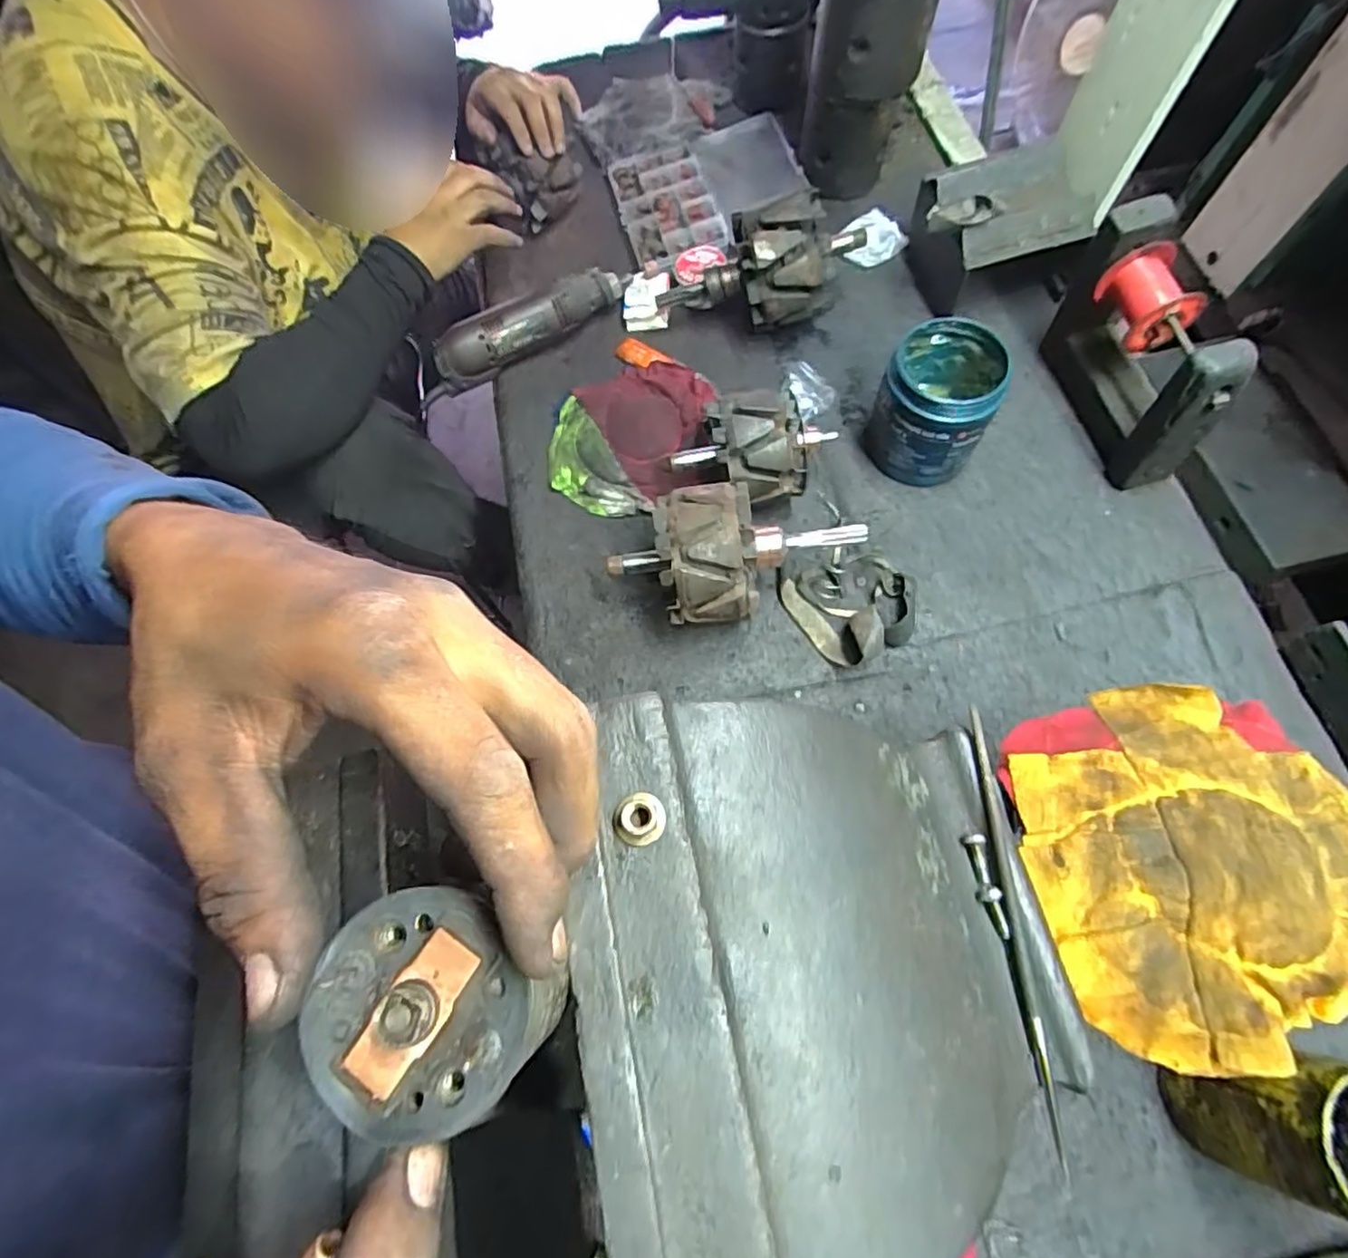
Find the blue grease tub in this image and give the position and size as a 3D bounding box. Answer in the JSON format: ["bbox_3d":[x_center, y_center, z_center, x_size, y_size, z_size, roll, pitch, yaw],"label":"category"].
[{"bbox_3d":[0.213,-0.183,0.533,0.089,0.098,0.094,-1,69,2],"label":"blue grease tub"}]

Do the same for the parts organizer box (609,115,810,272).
[{"bbox_3d":[0.038,-0.479,0.709,0.200,0.025,0.182,-16,69,-4],"label":"parts organizer box"}]

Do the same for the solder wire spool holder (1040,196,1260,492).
[{"bbox_3d":[0.369,-0.223,0.524,0.060,0.151,0.182,-12,69,-2],"label":"solder wire spool holder"}]

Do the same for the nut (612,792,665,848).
[{"bbox_3d":[-0.012,0.064,0.216,0.017,0.009,0.017,3,69,4],"label":"nut"}]

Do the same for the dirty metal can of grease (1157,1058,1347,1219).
[{"bbox_3d":[0.344,0.269,0.351,0.079,0.116,0.067,7,69,5],"label":"dirty metal can of grease"}]

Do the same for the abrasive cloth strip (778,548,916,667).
[{"bbox_3d":[0.145,-0.022,0.514,0.094,0.043,0.094,-27,70,-7],"label":"abrasive cloth strip"}]

